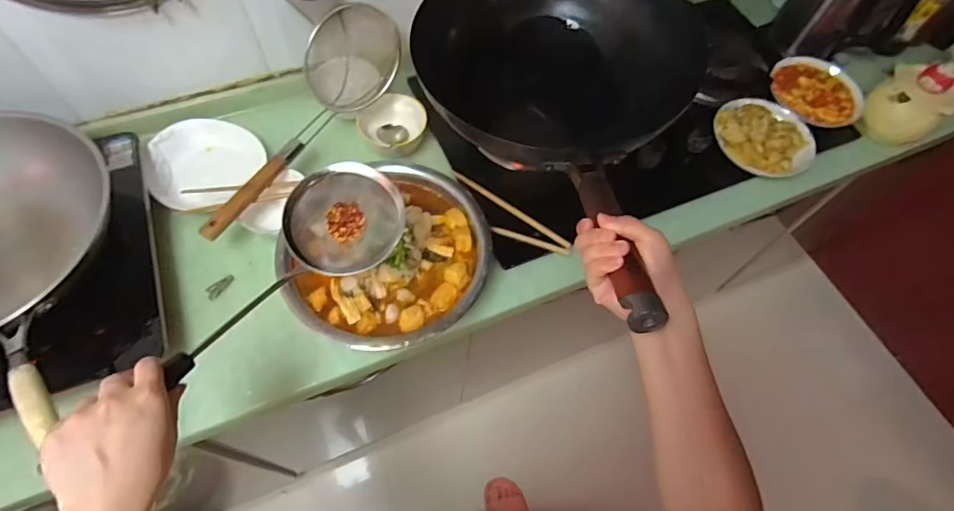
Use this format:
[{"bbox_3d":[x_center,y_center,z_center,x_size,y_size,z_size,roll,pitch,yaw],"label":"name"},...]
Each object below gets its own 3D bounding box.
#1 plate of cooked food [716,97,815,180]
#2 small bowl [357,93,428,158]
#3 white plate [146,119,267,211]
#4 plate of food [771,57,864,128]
[{"bbox_3d":[0.520,-0.221,0.887,0.174,0.028,0.162,32,65,13],"label":"plate of cooked food"},{"bbox_3d":[-0.131,-0.219,0.848,0.112,0.049,0.119,1,62,-3],"label":"small bowl"},{"bbox_3d":[-0.454,-0.154,0.809,0.166,0.032,0.168,1,62,-3],"label":"white plate"},{"bbox_3d":[0.650,-0.317,0.956,0.164,0.021,0.174,1,62,-3],"label":"plate of food"}]

